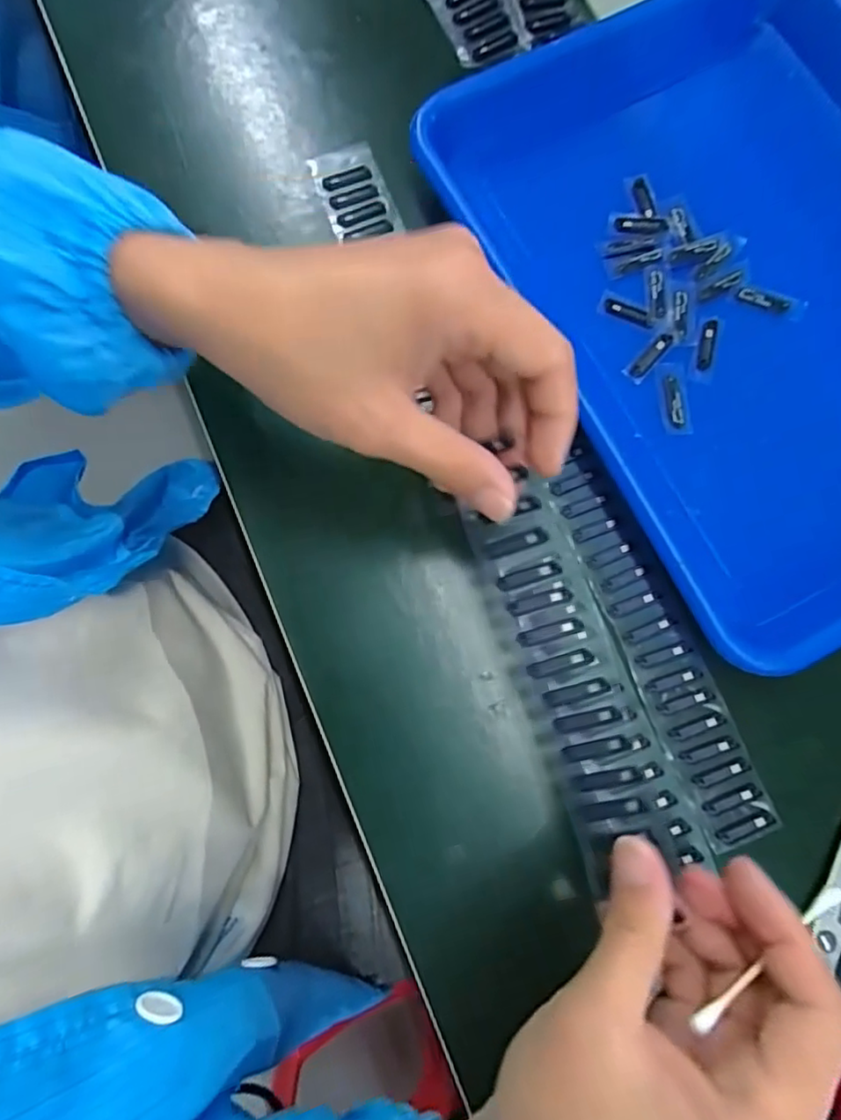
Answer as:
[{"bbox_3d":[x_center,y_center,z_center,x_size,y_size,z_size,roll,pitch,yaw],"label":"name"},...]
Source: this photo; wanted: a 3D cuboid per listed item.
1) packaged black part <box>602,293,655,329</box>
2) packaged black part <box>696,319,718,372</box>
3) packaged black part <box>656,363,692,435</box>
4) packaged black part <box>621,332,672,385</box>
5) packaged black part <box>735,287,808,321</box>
[{"bbox_3d":[0.109,-0.130,0.313,0.028,0.004,0.010,29,80,7],"label":"packaged black part"},{"bbox_3d":[0.148,-0.111,0.310,0.008,0.004,0.028,14,79,4],"label":"packaged black part"},{"bbox_3d":[0.129,-0.082,0.303,0.013,0.004,0.037,-6,78,0],"label":"packaged black part"},{"bbox_3d":[0.118,-0.105,0.307,0.010,0.004,0.031,42,82,9],"label":"packaged black part"},{"bbox_3d":[0.183,-0.135,0.313,0.035,0.006,0.008,18,79,5],"label":"packaged black part"}]

